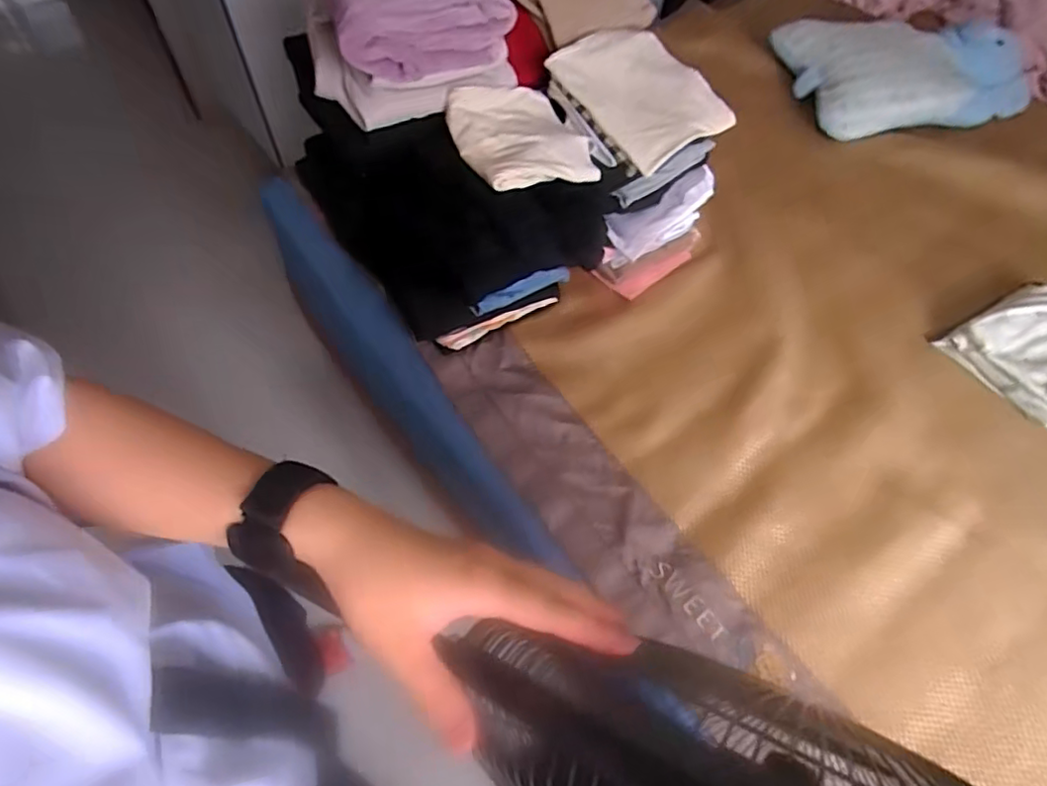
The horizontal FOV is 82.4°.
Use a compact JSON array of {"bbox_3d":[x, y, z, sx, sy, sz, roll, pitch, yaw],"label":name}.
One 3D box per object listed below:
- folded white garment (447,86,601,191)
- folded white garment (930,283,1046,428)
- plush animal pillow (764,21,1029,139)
[{"bbox_3d":[-0.004,-0.379,0.880,0.183,0.066,0.180,-23,60,-15],"label":"folded white garment"},{"bbox_3d":[0.833,-0.067,0.944,0.233,0.050,0.221,-31,64,-18],"label":"folded white garment"},{"bbox_3d":[0.857,-0.738,1.327,0.492,0.123,0.332,-7,59,-5],"label":"plush animal pillow"}]

